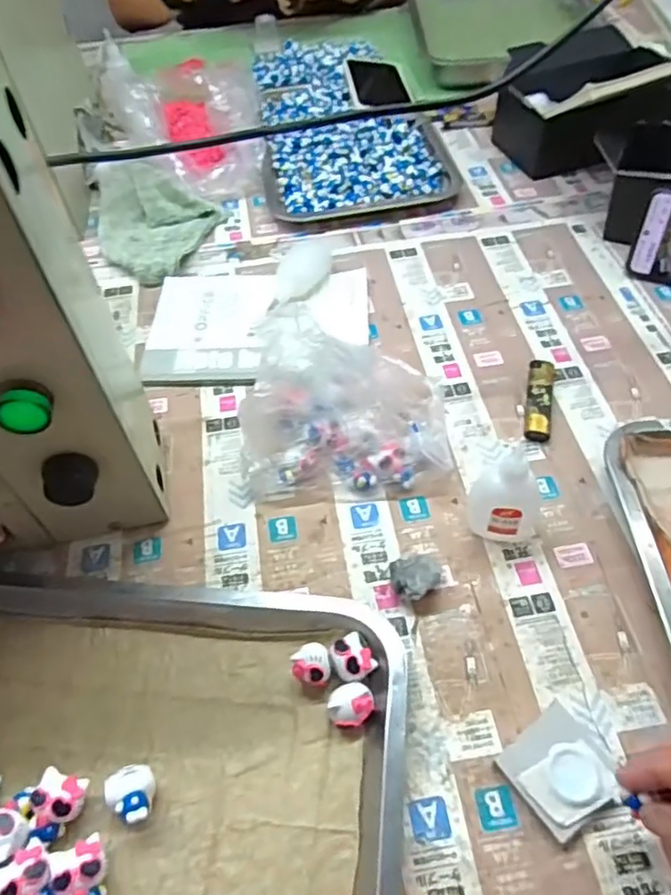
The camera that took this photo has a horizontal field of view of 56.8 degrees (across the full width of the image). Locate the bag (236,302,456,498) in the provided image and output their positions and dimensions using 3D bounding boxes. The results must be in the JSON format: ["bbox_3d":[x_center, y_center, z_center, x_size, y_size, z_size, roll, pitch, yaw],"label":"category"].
[{"bbox_3d":[0.004,-0.036,0.452,0.148,0.099,0.100,-4,53,-1],"label":"bag"}]

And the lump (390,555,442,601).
[{"bbox_3d":[0.054,0.086,0.407,0.032,0.020,0.028,-9,53,-5],"label":"lump"}]

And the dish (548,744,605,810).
[{"bbox_3d":[0.126,0.174,0.329,0.028,0.011,0.029,-1,53,1],"label":"dish"}]

